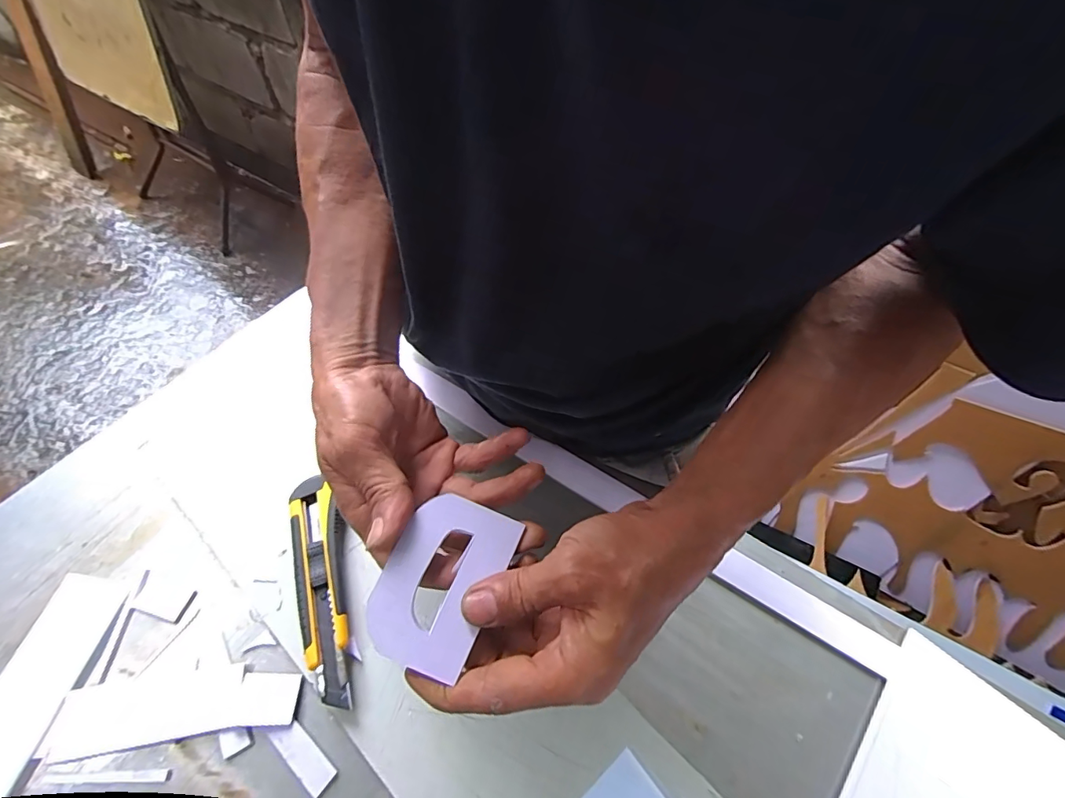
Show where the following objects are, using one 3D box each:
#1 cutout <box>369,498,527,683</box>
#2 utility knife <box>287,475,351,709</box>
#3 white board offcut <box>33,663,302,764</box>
[{"bbox_3d":[-0.046,0.090,0.242,0.053,0.004,0.082,27,63,0],"label":"cutout"},{"bbox_3d":[-0.156,0.137,0.348,0.042,0.024,0.157,-15,58,-14],"label":"utility knife"},{"bbox_3d":[-0.234,0.201,0.312,0.149,0.006,0.041,-5,57,-7],"label":"white board offcut"}]

